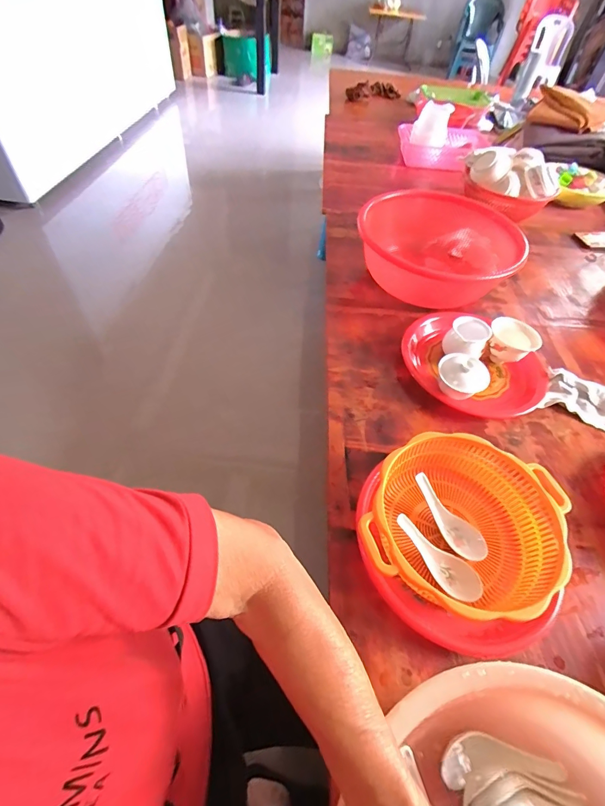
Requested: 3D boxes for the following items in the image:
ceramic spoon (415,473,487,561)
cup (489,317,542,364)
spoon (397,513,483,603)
[{"bbox_3d":[0.193,0.146,0.479,0.047,0.026,0.122,-31,77,-25],"label":"ceramic spoon"},{"bbox_3d":[0.386,-0.107,0.683,0.088,0.065,0.079,27,55,16],"label":"cup"},{"bbox_3d":[0.165,0.190,0.452,0.122,0.025,0.044,45,60,12],"label":"spoon"}]

